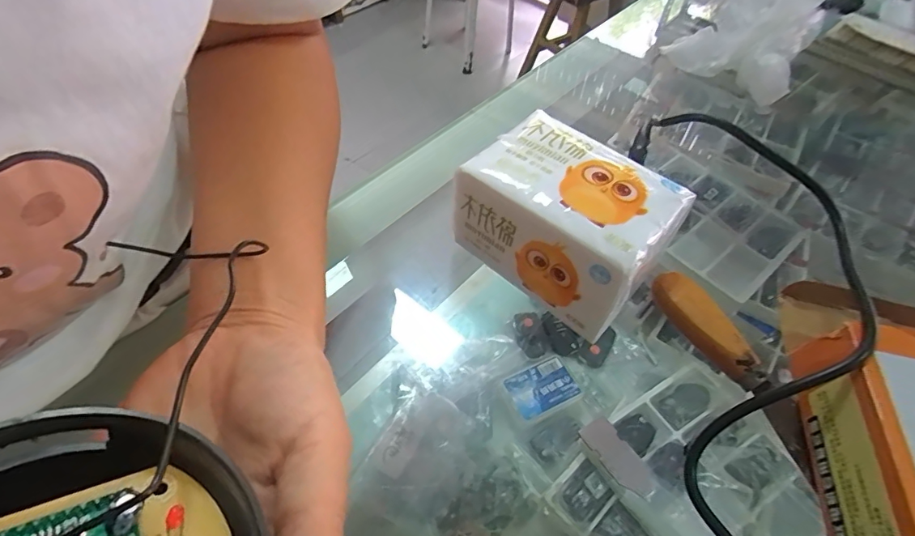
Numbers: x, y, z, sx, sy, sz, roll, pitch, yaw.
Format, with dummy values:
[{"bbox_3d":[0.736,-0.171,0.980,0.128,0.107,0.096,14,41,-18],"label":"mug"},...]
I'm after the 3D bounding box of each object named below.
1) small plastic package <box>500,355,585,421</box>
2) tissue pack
[{"bbox_3d":[0.102,0.145,0.568,0.082,0.011,0.058,-19,56,-18],"label":"small plastic package"},{"bbox_3d":[0.067,-0.031,0.292,0.116,0.067,0.084,36,59,21],"label":"tissue pack"}]

